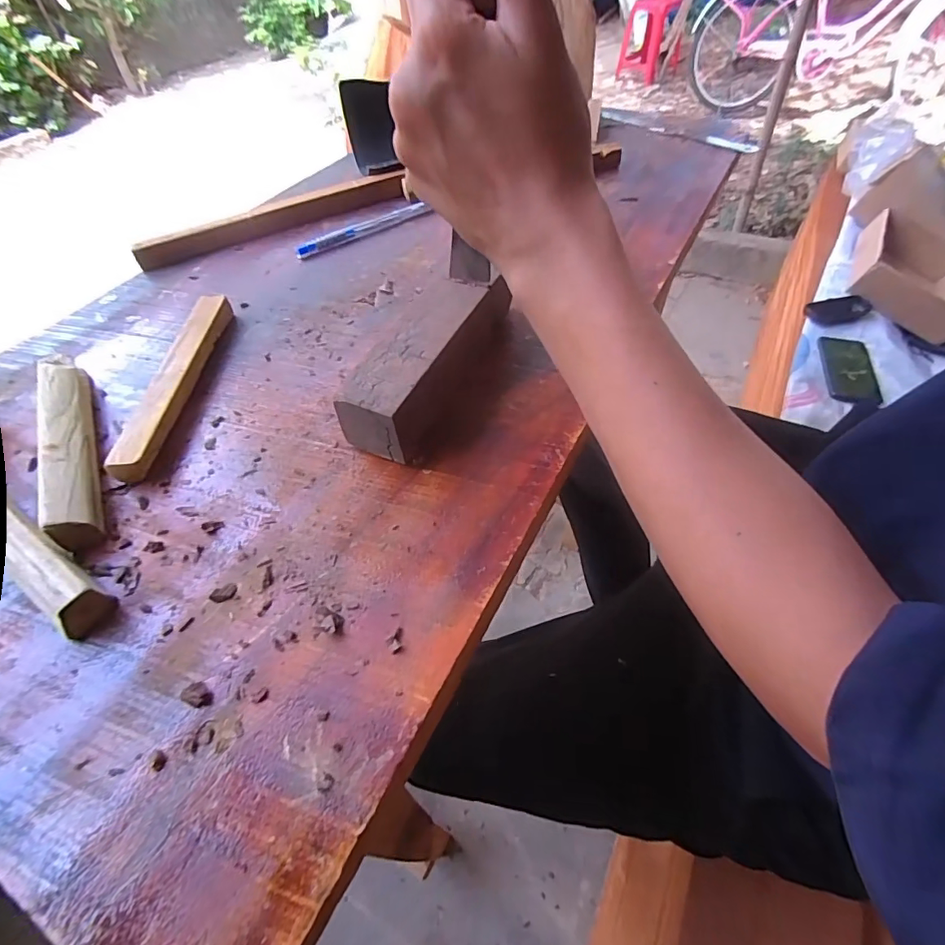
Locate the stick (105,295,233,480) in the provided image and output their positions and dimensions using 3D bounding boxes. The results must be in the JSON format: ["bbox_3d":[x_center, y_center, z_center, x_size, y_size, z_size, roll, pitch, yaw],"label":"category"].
[{"bbox_3d":[-0.177,-0.059,0.294,0.023,0.018,0.153,-2,52,4],"label":"stick"}]

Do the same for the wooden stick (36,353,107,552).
[{"bbox_3d":[-0.224,-0.020,0.265,0.020,0.022,0.152,-28,55,-15],"label":"wooden stick"}]

